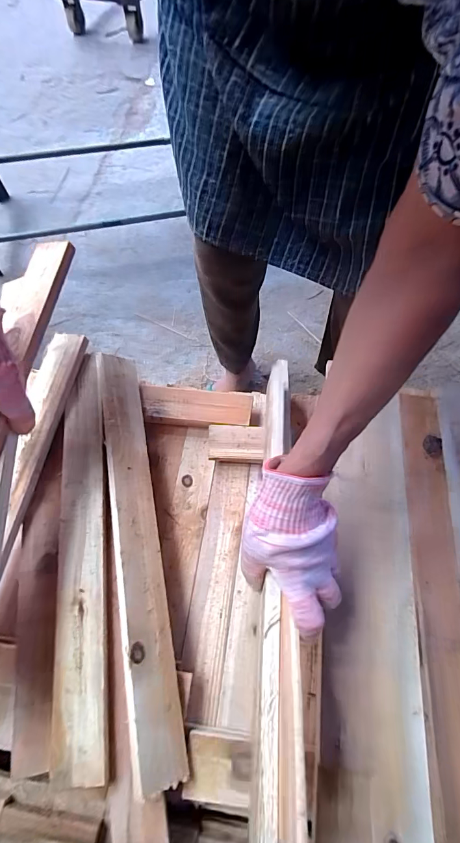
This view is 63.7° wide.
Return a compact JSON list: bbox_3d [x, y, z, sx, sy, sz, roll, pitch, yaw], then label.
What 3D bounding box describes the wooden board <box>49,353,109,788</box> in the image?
[{"bbox_3d":[-0.183,0.132,0.459,0.055,0.023,0.479,-9,63,-2],"label":"wooden board"}]

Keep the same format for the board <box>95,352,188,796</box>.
[{"bbox_3d":[-0.119,0.130,0.464,0.056,0.017,0.497,8,58,-38],"label":"board"}]

